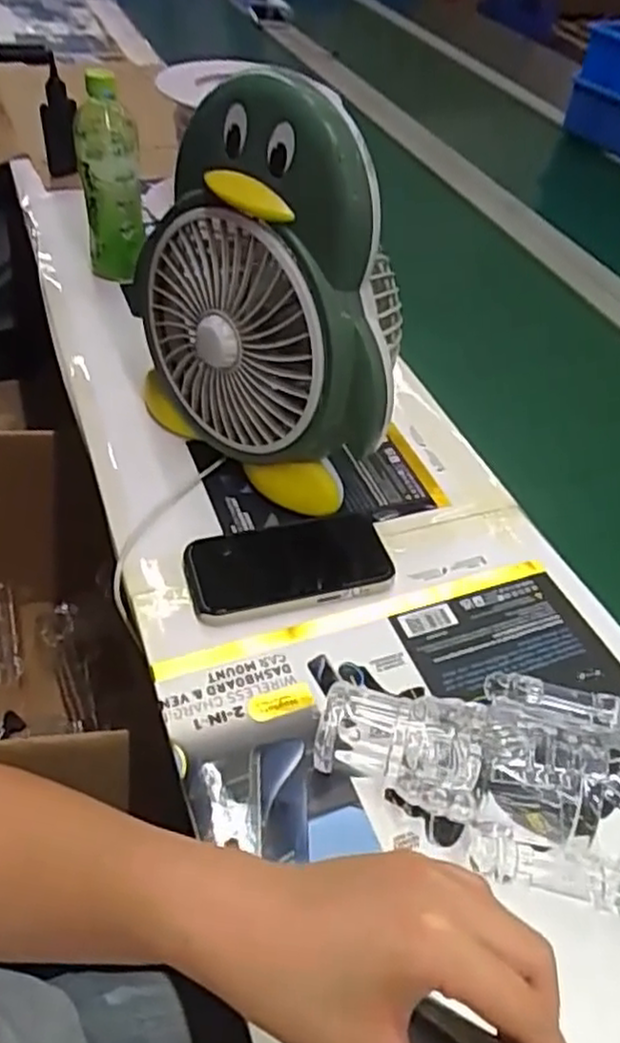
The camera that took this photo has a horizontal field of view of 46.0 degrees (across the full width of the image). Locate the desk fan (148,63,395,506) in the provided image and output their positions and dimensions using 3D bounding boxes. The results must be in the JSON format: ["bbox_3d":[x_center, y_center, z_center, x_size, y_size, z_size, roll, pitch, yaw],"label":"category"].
[{"bbox_3d":[-0.033,-0.168,0.572,0.239,0.298,0.107,34,52,24],"label":"desk fan"}]

